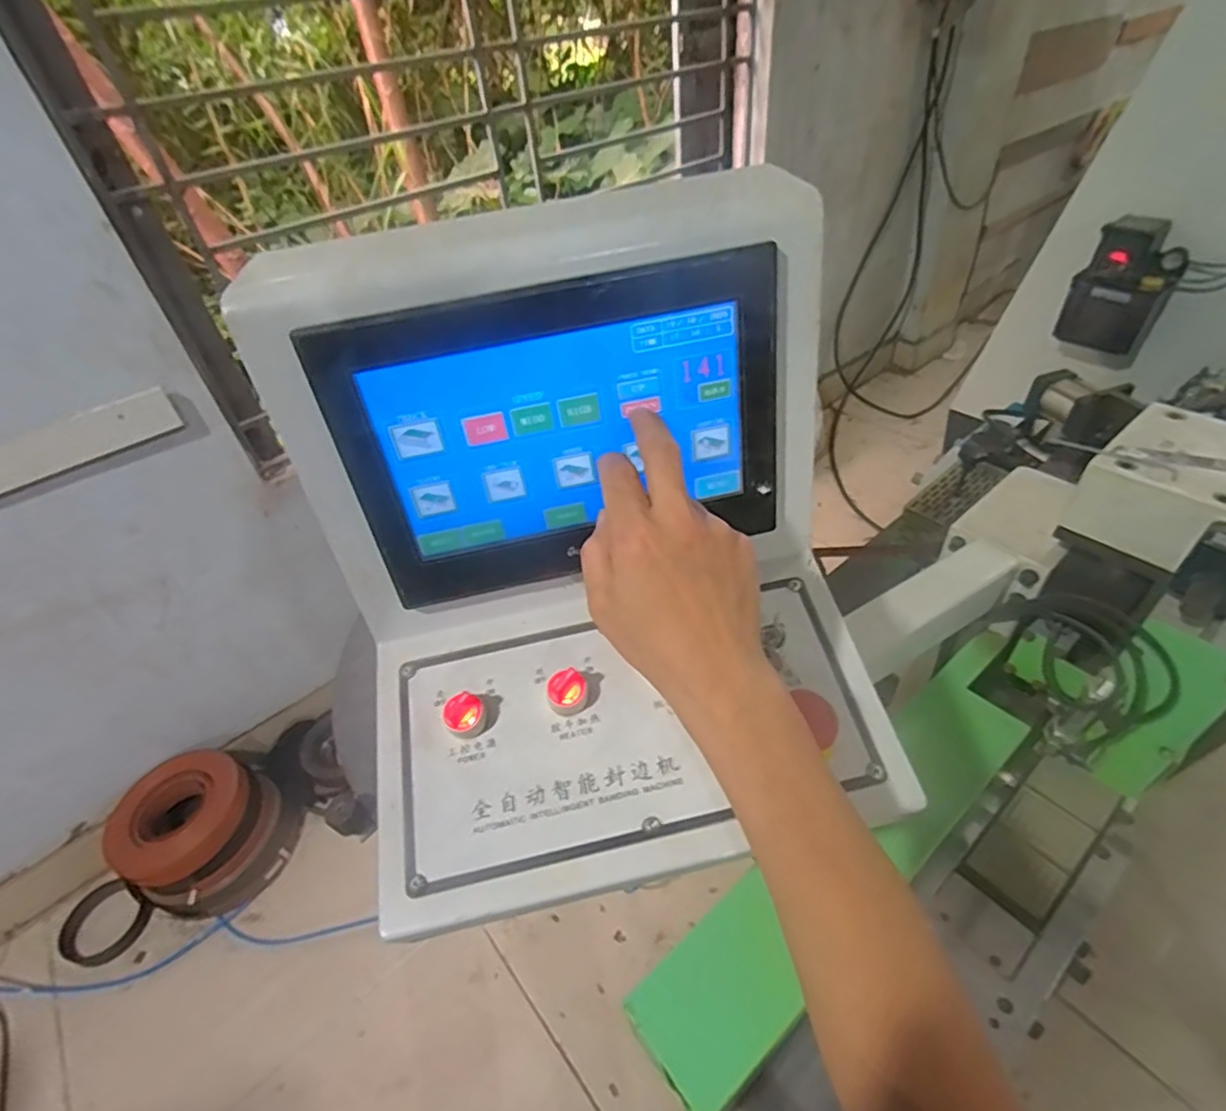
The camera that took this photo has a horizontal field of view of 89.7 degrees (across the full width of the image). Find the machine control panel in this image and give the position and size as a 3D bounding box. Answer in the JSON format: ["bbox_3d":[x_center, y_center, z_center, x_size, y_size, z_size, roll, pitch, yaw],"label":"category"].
[{"bbox_3d":[-0.009,0.007,0.356,0.327,0.284,0.228,-11,42,-3],"label":"machine control panel"}]

